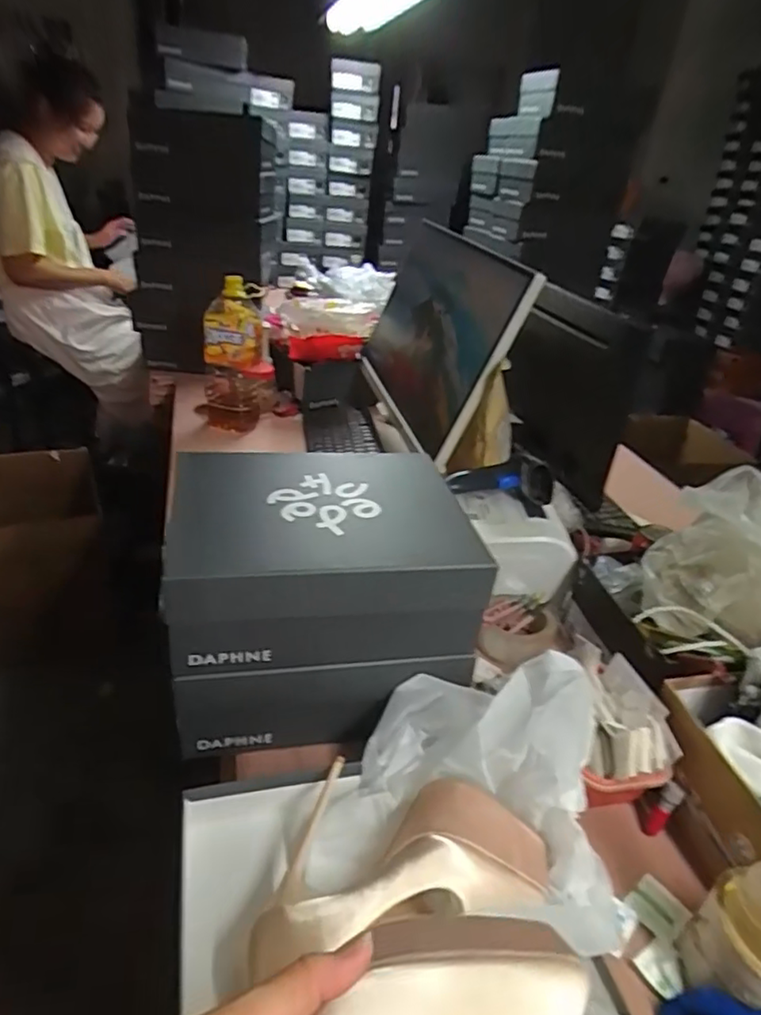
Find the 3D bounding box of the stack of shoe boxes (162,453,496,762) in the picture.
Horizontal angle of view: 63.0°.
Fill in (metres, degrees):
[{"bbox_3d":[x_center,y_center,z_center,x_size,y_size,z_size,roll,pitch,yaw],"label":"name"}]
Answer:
[{"bbox_3d":[-0.071,0.091,0.687,0.285,0.219,0.232,-2,31,-14],"label":"stack of shoe boxes"}]

